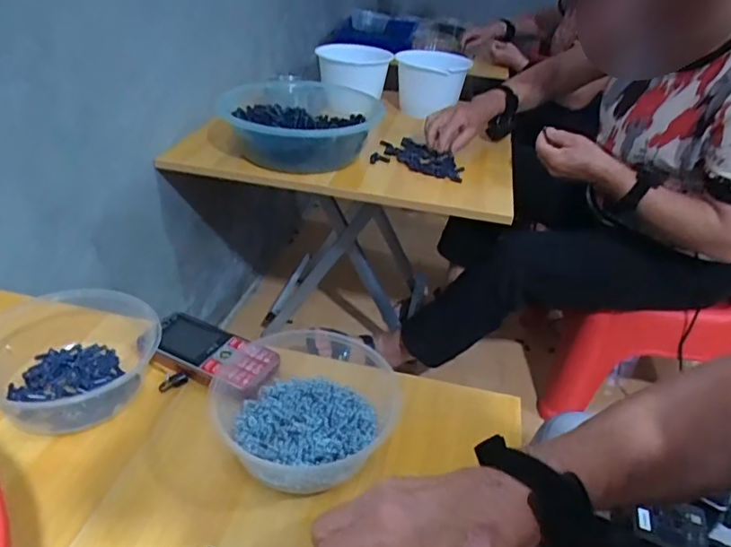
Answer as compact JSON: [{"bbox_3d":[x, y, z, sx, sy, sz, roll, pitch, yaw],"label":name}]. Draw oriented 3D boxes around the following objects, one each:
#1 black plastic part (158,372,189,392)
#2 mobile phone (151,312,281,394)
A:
[{"bbox_3d":[-0.173,0.096,0.488,0.025,0.007,0.015,-18,39,-30],"label":"black plastic part"},{"bbox_3d":[-0.144,0.076,0.510,0.129,0.018,0.059,18,36,19],"label":"mobile phone"}]

